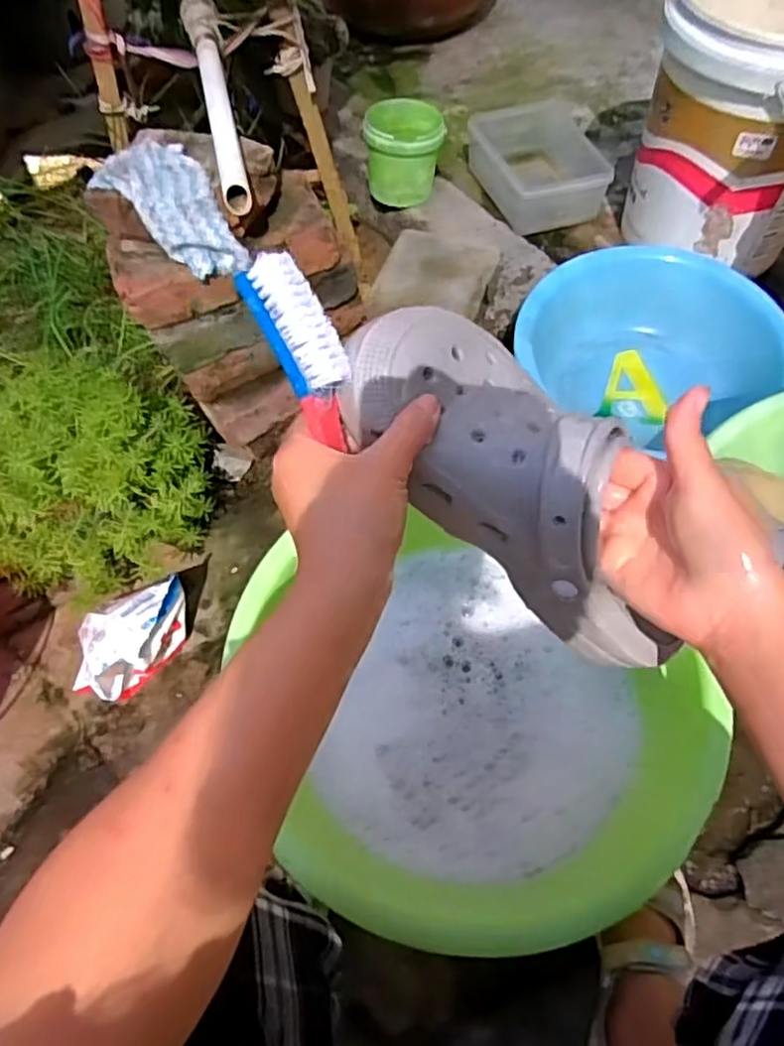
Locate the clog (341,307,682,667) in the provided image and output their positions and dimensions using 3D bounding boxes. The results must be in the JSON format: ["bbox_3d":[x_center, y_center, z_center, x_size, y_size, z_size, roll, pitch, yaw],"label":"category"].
[{"bbox_3d":[0.085,-0.015,0.385,0.105,0.086,0.258,-42,101,-21],"label":"clog"}]

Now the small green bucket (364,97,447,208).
[{"bbox_3d":[0.021,-0.627,1.138,0.128,0.113,0.148,1,60,2],"label":"small green bucket"}]

